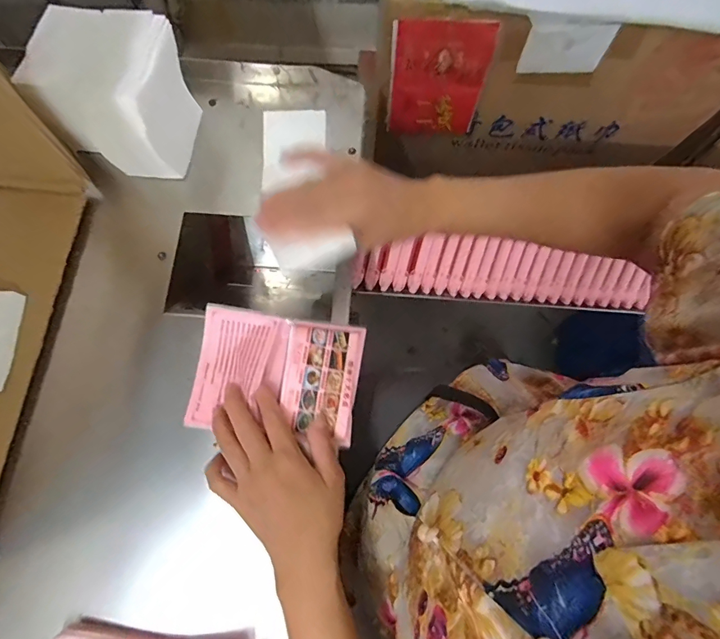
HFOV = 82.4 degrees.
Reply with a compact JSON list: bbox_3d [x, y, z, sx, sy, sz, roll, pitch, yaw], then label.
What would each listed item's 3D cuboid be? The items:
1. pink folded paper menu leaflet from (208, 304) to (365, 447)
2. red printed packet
[{"bbox_3d":[-0.080,0.051,0.407,0.155,0.020,0.111,8,74,2],"label":"pink folded paper menu leaflet"},{"bbox_3d":[0.104,-0.320,0.560,0.126,0.166,0.019,1,67,2],"label":"red printed packet"}]

